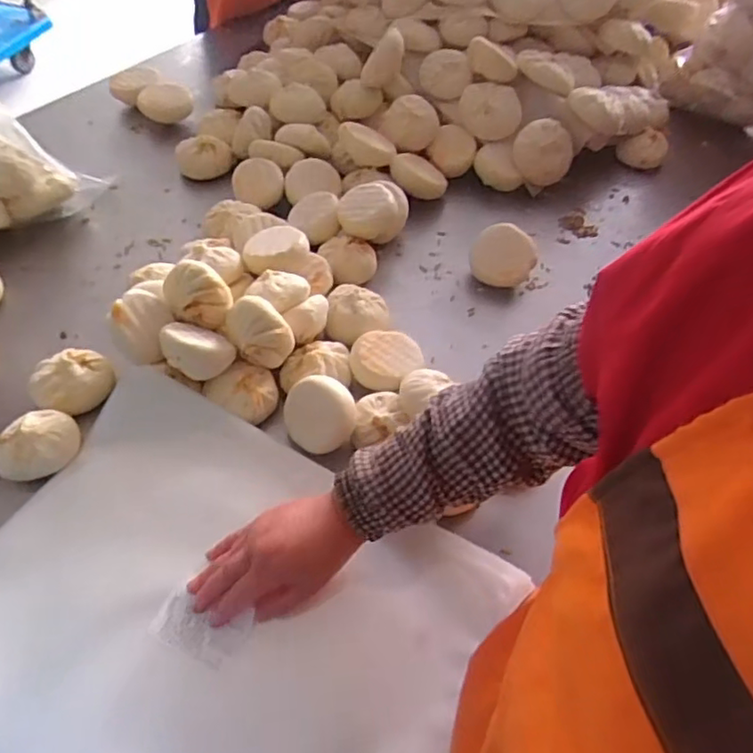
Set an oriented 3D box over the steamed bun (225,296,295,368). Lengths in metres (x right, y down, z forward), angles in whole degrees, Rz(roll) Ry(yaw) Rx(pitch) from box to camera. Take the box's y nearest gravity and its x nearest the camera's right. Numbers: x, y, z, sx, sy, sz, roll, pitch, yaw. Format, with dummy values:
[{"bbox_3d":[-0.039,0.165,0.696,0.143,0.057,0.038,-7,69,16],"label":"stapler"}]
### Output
[{"bbox_3d":[-0.122,-0.048,0.643,0.065,0.061,0.051,-11,54,-11],"label":"steamed bun"}]

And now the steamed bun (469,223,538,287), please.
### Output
[{"bbox_3d":[0.163,-0.151,0.791,0.079,0.057,0.082,1,53,-2],"label":"steamed bun"}]

